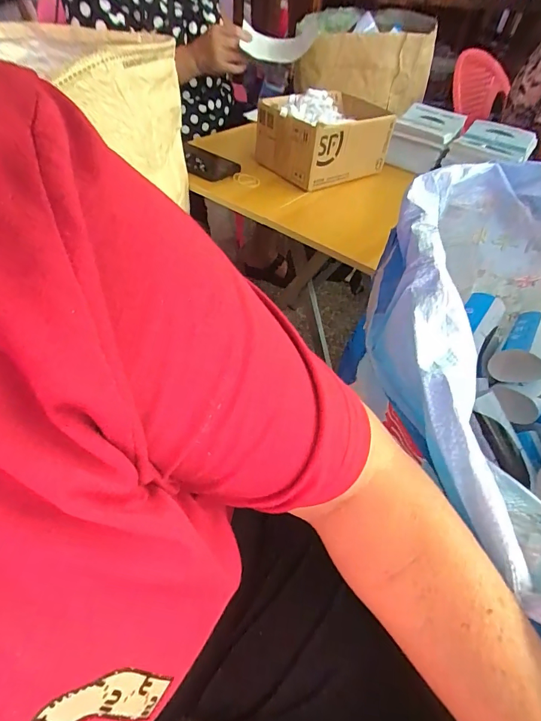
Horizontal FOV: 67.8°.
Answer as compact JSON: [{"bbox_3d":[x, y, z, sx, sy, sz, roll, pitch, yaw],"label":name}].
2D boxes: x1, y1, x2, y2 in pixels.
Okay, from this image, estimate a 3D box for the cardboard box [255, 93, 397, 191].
[{"bbox_3d":[0.091,-0.395,0.712,0.201,0.098,0.158,-31,57,-29],"label":"cardboard box"}]

